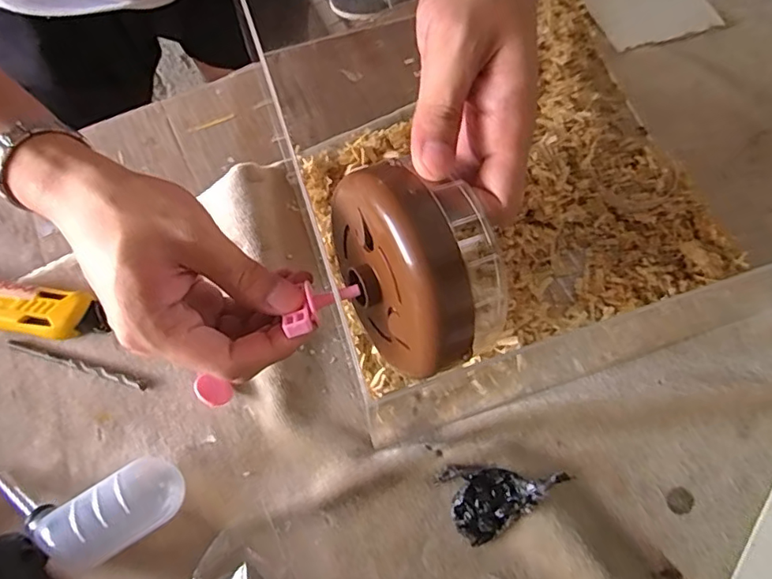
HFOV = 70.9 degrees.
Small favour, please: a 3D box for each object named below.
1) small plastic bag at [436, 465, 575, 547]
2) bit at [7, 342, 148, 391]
[{"bbox_3d":[0.065,0.112,0.307,0.063,0.022,0.042,-25,70,-10],"label":"small plastic bag"},{"bbox_3d":[-0.197,0.048,0.343,0.096,0.004,0.006,16,69,6],"label":"bit"}]

